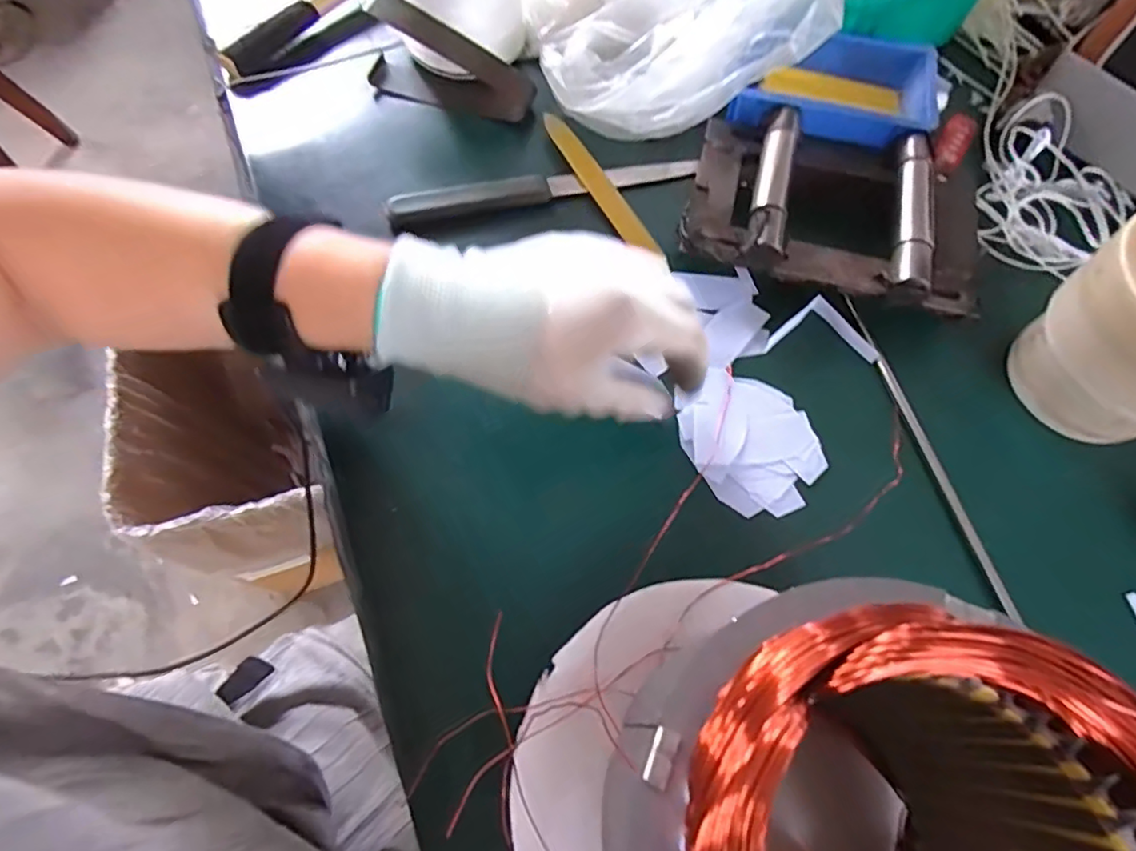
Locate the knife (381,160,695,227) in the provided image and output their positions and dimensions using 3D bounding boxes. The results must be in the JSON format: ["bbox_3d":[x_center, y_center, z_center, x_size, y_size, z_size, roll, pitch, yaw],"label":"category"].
[{"bbox_3d":[-0.016,-0.183,0.444,0.239,0.021,0.026,-15,67,-8],"label":"knife"}]

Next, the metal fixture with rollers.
[{"bbox_3d":[0.186,-0.152,0.408,0.199,0.047,0.144,15,67,5],"label":"metal fixture with rollers"}]

